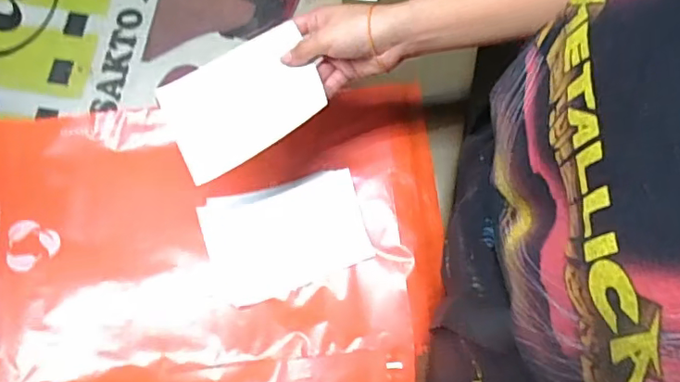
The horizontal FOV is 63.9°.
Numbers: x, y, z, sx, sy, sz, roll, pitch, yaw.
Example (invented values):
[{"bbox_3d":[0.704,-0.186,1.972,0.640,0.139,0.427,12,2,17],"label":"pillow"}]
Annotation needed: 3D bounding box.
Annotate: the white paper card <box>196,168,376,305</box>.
[{"bbox_3d":[-0.060,0.048,0.605,0.171,0.011,0.115,-16,73,-5],"label":"white paper card"}]

